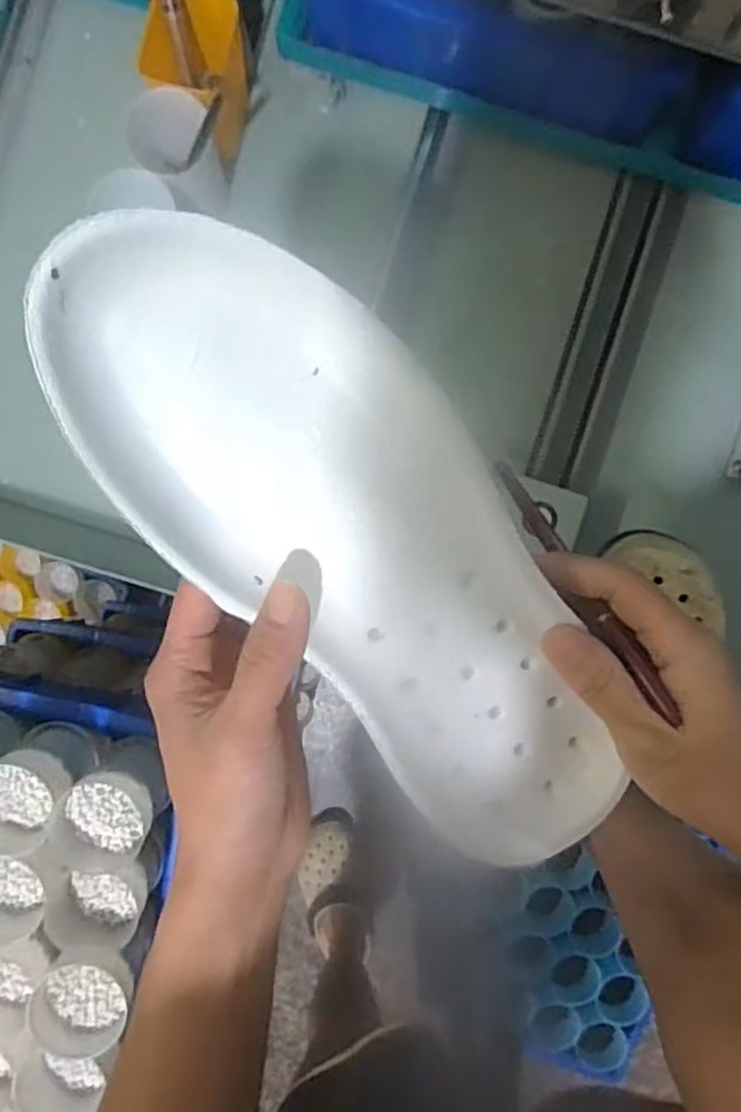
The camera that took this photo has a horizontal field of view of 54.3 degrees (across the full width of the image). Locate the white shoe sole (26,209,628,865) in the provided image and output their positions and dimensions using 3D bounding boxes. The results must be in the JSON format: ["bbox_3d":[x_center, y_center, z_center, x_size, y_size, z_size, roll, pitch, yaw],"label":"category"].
[{"bbox_3d":[0.007,0.010,0.284,0.107,0.026,0.306,-38,111,1],"label":"white shoe sole"}]

